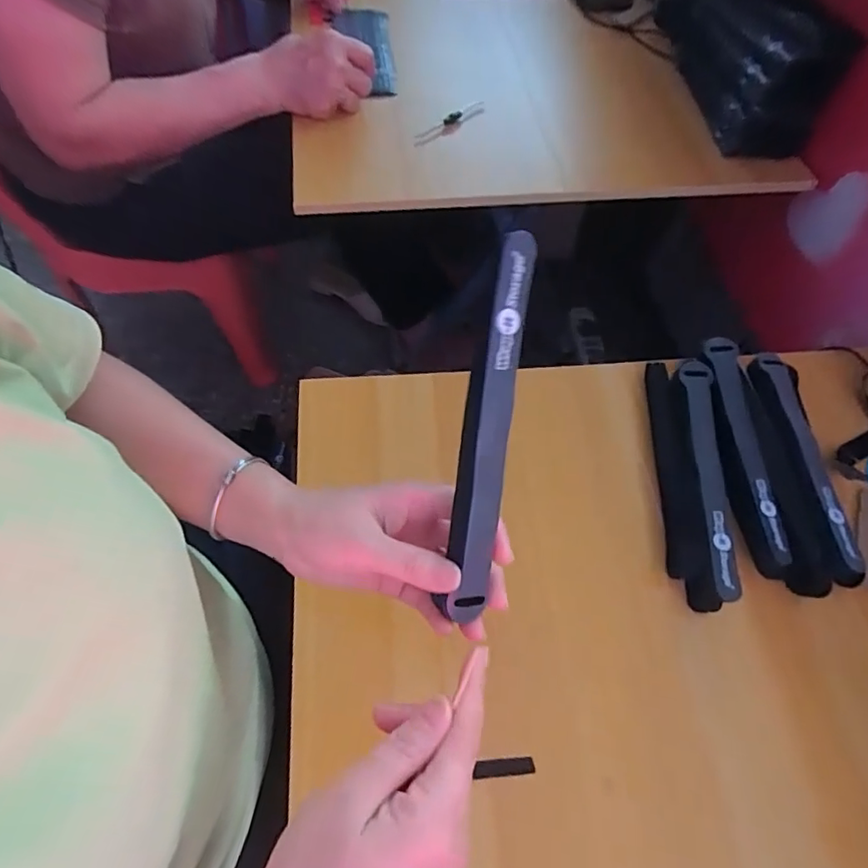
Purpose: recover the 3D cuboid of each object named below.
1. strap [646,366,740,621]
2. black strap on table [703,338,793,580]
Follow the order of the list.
[{"bbox_3d":[0.208,0.030,0.445,0.044,0.045,0.220,6,60,1],"label":"strap"},{"bbox_3d":[0.251,0.012,0.448,0.031,0.020,0.199,-1,66,5],"label":"black strap on table"}]

